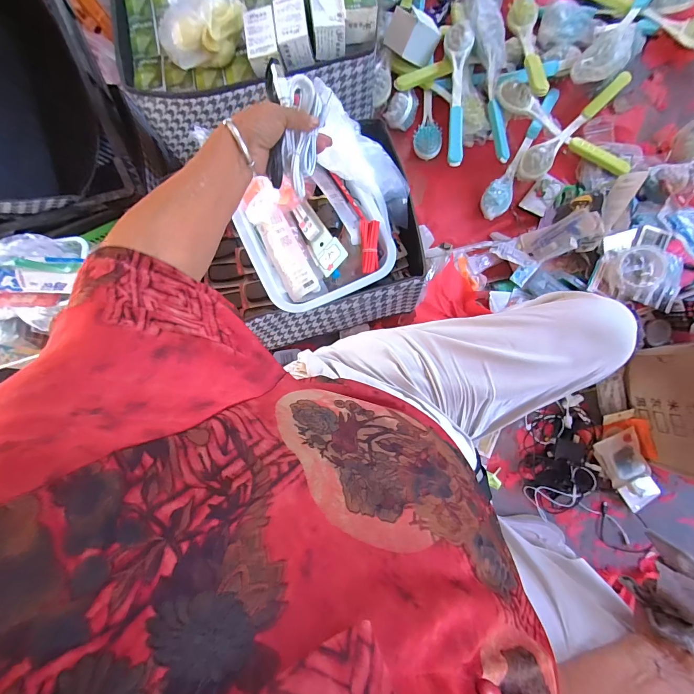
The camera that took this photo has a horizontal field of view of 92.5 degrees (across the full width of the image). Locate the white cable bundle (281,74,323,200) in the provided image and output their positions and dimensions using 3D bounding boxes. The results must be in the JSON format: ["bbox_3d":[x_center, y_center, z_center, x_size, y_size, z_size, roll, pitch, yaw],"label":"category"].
[{"bbox_3d":[-0.053,-0.246,0.391,0.043,0.041,0.132,4,95,5],"label":"white cable bundle"}]

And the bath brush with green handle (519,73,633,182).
[{"bbox_3d":[0.554,-0.524,0.786,0.359,0.062,0.066,-40,84,2],"label":"bath brush with green handle"}]

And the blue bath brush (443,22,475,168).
[{"bbox_3d":[0.253,-0.578,0.754,0.063,0.045,0.359,3,87,5],"label":"blue bath brush"}]

